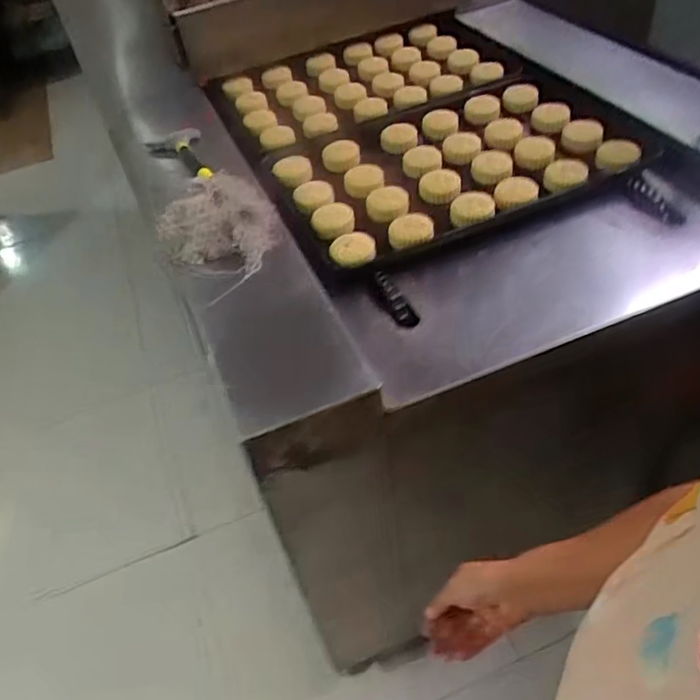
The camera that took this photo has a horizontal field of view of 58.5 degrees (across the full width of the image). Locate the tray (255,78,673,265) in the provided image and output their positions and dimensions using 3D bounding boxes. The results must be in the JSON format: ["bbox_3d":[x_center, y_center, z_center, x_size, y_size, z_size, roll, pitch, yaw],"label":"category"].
[{"bbox_3d":[0.177,-0.350,1.138,0.592,0.041,0.444,-24,44,-11],"label":"tray"}]

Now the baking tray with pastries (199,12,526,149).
[{"bbox_3d":[0.035,-0.627,1.422,0.655,0.050,0.414,-23,44,-10],"label":"baking tray with pastries"}]

